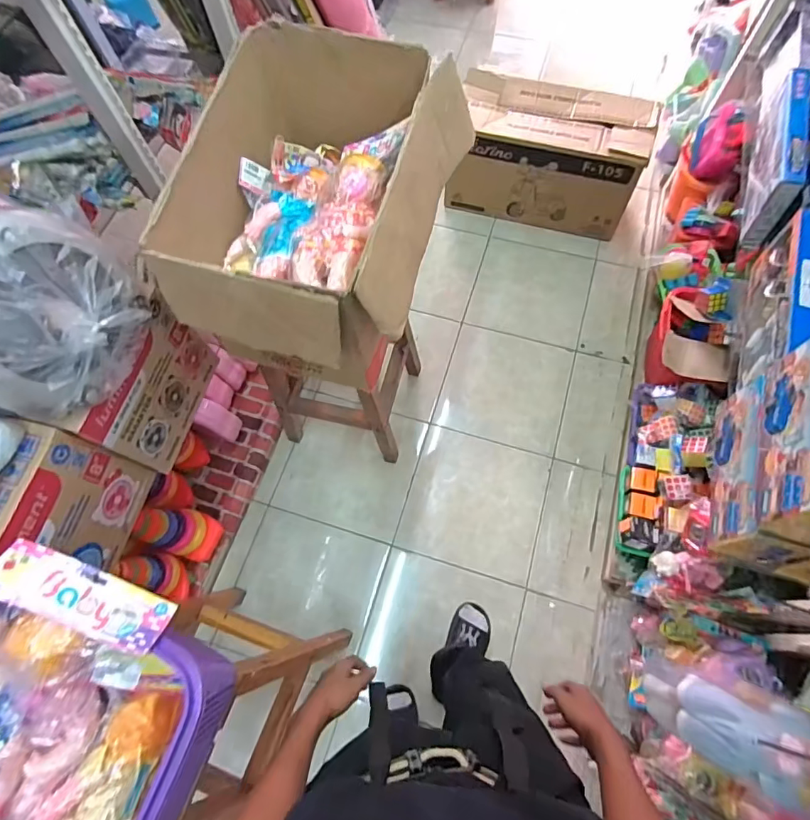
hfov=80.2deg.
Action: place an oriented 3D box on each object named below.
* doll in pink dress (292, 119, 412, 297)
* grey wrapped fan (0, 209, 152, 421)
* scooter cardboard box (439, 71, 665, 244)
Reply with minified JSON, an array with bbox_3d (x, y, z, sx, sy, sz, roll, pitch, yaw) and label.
[{"bbox_3d":[-0.086,-0.327,0.756,0.107,0.067,0.348,11,68,6],"label":"doll in pink dress"},{"bbox_3d":[-0.481,-0.122,0.659,0.104,0.256,0.252,30,71,12],"label":"grey wrapped fan"},{"bbox_3d":[0.476,-0.859,1.645,0.586,0.367,0.296,18,69,8],"label":"scooter cardboard box"}]

